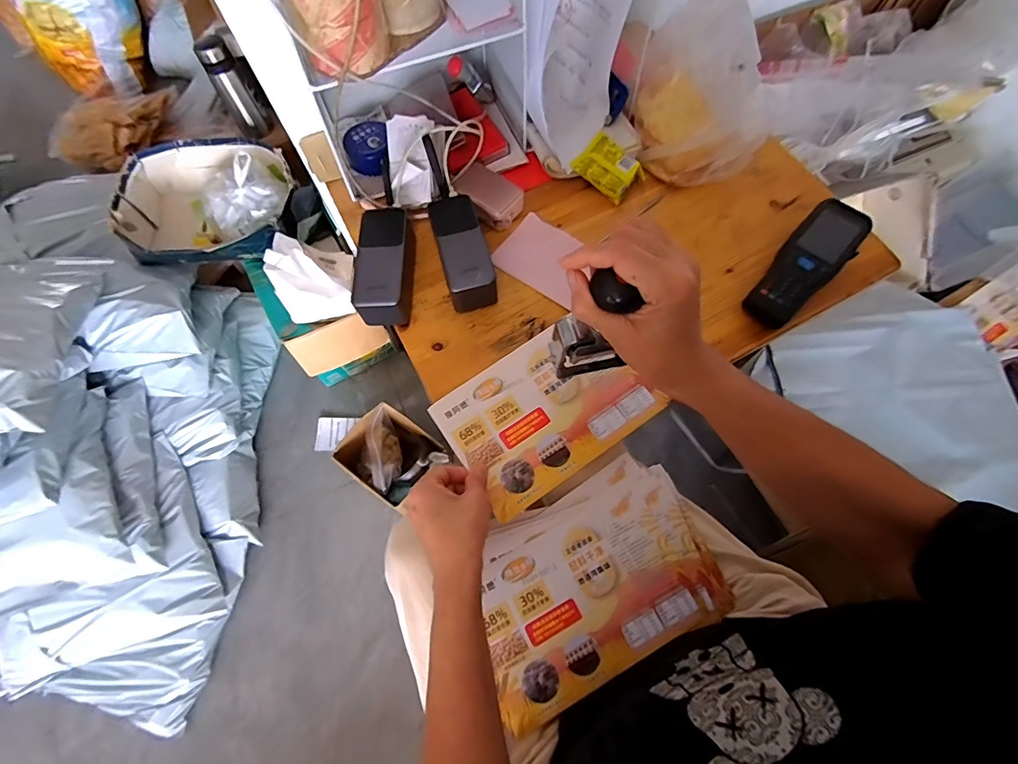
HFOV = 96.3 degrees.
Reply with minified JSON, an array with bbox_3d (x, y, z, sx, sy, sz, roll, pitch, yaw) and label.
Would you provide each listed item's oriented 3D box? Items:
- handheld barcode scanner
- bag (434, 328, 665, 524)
[{"bbox_3d":[0.338,-0.136,0.520,0.063,0.034,0.174,41,74,17],"label":"handheld barcode scanner"},{"bbox_3d":[0.038,0.027,0.471,0.199,0.016,0.138,-33,70,-11],"label":"bag"}]

